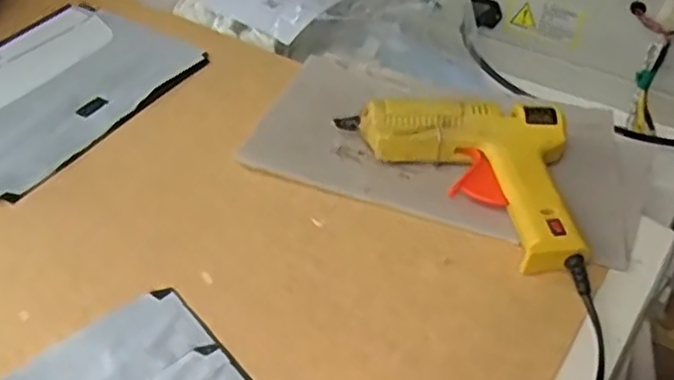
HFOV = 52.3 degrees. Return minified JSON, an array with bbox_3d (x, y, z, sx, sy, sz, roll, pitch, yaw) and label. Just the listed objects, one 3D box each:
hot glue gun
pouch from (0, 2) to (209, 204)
[{"bbox_3d":[0.121,-0.027,0.535,0.130,0.045,0.209,-31,52,-27],"label":"hot glue gun"},{"bbox_3d":[-0.275,-0.100,0.640,0.195,0.006,0.244,25,50,24],"label":"pouch"}]

